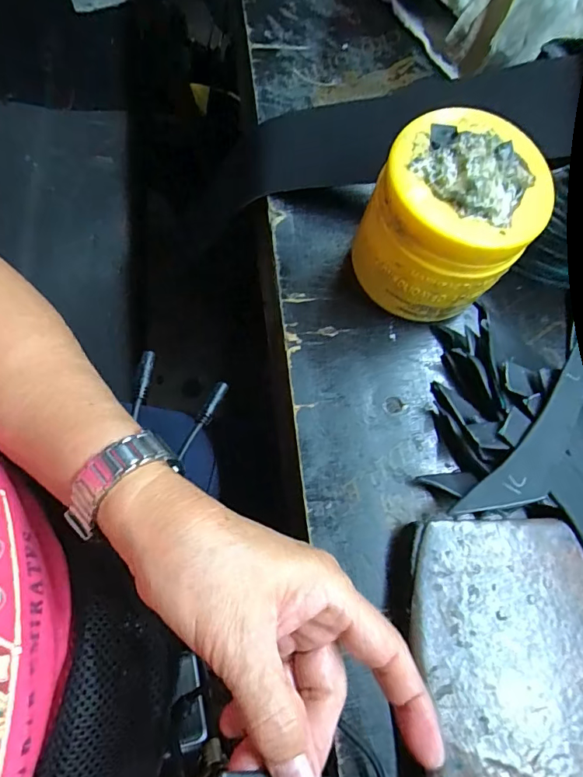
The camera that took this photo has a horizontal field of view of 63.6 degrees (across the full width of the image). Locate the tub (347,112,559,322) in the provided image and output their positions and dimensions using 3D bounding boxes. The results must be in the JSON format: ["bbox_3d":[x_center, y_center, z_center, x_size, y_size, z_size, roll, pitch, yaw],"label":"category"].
[{"bbox_3d":[0.094,-0.097,0.290,0.087,0.093,0.089,2,71,-6],"label":"tub"}]

